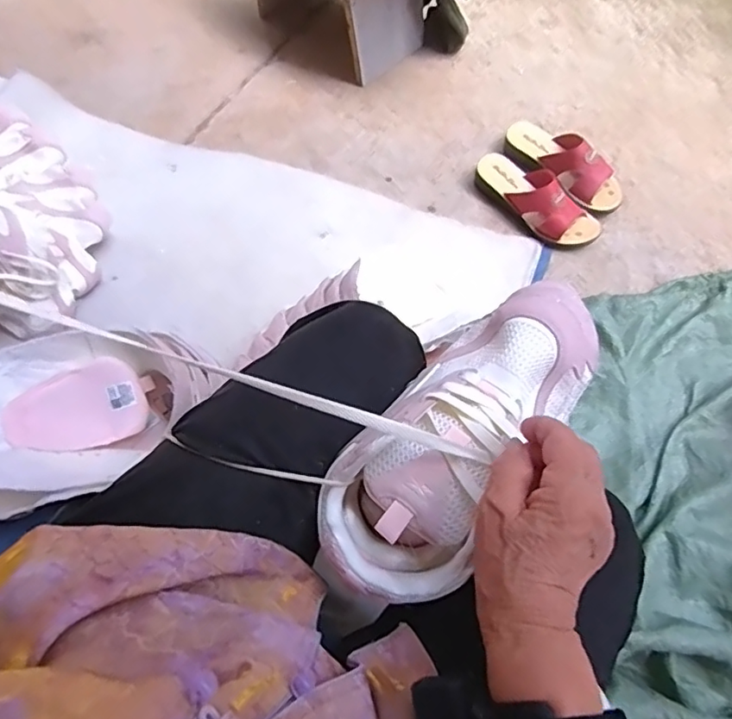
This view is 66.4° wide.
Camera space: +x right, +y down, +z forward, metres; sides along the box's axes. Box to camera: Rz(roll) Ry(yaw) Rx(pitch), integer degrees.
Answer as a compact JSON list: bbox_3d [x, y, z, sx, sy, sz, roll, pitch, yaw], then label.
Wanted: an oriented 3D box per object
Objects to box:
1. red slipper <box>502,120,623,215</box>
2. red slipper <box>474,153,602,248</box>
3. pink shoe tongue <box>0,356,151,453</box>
[{"bbox_3d":[0.340,-0.340,0.958,0.098,0.076,0.229,-42,73,-17],"label":"red slipper"},{"bbox_3d":[0.282,-0.272,0.924,0.083,0.072,0.227,-40,73,-17],"label":"red slipper"},{"bbox_3d":[-0.280,0.053,0.547,0.121,0.005,0.081,-27,105,-24],"label":"pink shoe tongue"}]

